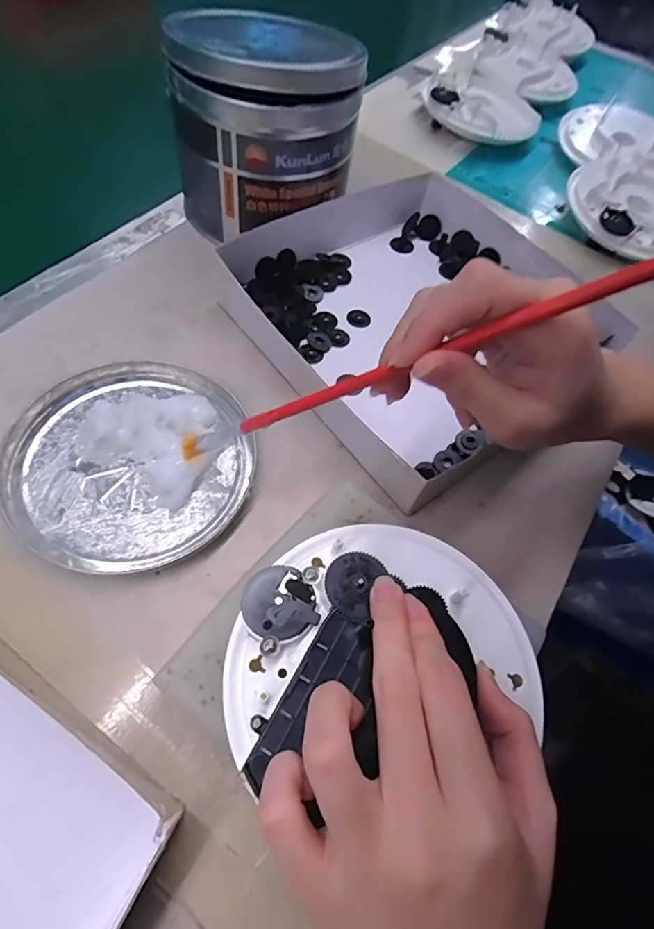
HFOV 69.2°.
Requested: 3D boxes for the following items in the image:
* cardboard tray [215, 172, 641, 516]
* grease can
[{"bbox_3d":[0.060,-0.111,0.335,0.216,0.042,0.222,-32,70,-23],"label":"cardboard tray"},{"bbox_3d":[-0.044,-0.238,0.338,0.122,0.120,0.117,-4,61,-12],"label":"grease can"}]

